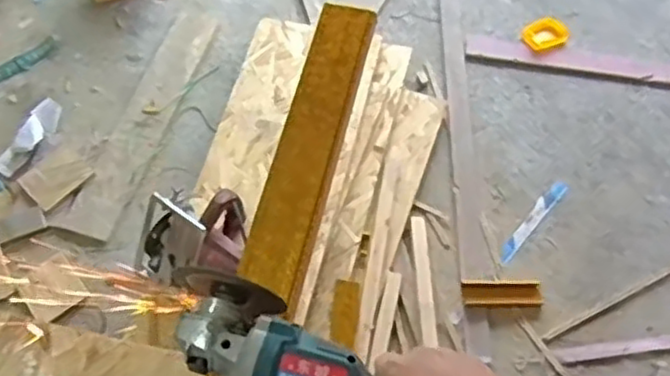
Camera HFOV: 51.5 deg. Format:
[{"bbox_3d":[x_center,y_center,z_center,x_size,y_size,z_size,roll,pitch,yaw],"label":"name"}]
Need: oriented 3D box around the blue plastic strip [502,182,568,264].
[{"bbox_3d":[0.420,0.069,1.478,0.033,0.006,0.223,38,73,17],"label":"blue plastic strip"}]

